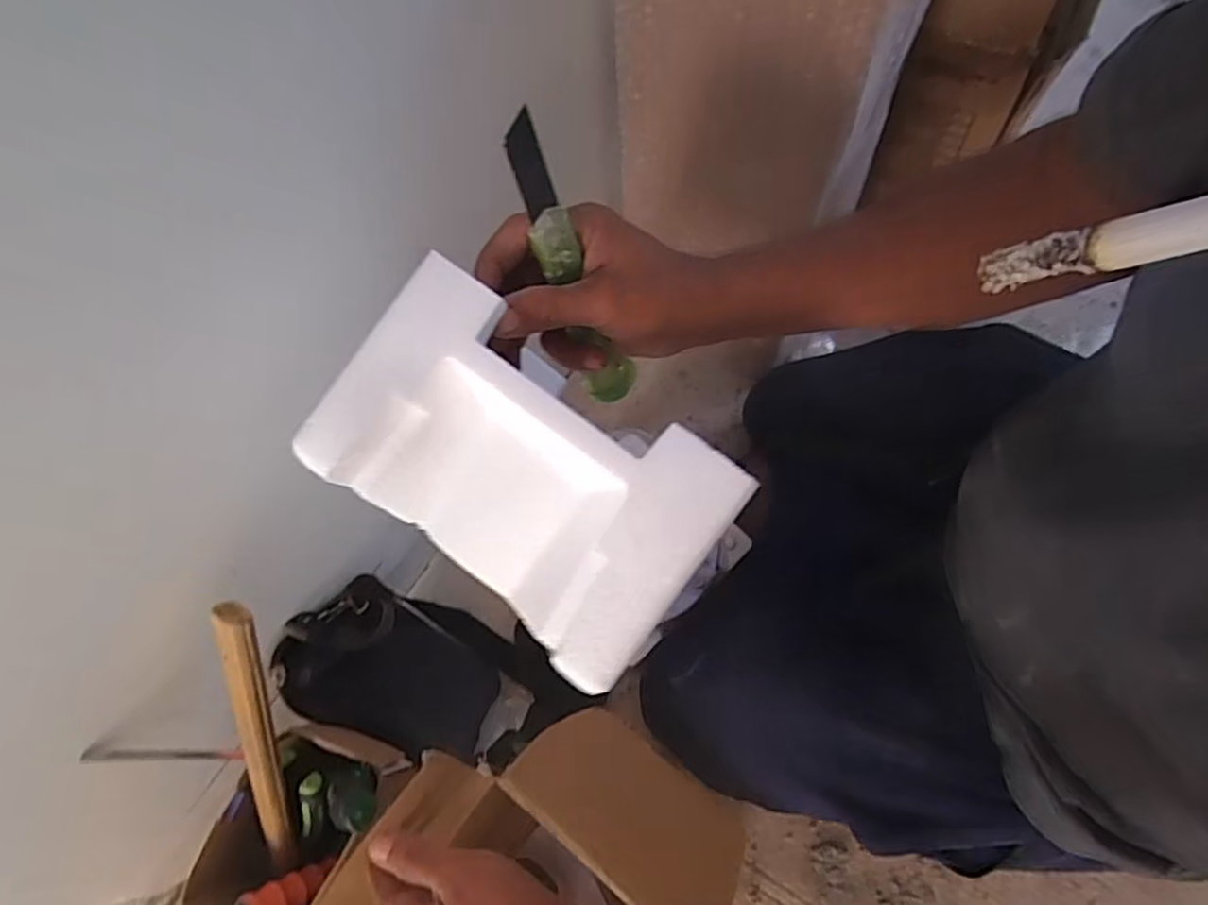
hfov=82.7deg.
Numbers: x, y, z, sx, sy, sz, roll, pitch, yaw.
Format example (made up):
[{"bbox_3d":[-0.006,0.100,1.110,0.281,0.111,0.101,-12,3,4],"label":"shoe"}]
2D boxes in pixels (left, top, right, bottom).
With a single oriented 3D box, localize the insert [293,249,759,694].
[{"bbox_3d":[-0.045,0.010,0.353,0.197,0.070,0.130,33,88,9],"label":"insert"}]

